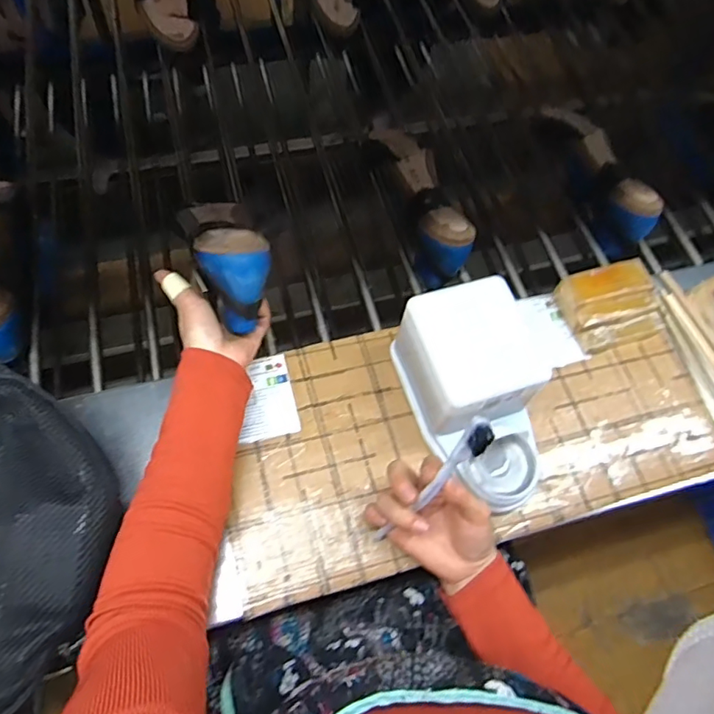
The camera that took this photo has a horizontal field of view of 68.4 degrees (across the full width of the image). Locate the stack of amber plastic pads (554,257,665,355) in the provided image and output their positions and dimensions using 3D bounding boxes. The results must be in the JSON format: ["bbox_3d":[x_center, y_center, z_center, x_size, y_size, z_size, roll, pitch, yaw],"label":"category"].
[{"bbox_3d":[0.278,-0.056,0.576,0.100,0.043,0.082,-17,66,-12],"label":"stack of amber plastic pads"}]

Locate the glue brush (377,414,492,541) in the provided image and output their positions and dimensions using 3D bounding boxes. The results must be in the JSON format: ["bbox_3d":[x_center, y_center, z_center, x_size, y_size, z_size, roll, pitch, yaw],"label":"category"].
[{"bbox_3d":[0.053,0.105,0.415,0.013,0.181,0.020,-20,62,-42],"label":"glue brush"}]

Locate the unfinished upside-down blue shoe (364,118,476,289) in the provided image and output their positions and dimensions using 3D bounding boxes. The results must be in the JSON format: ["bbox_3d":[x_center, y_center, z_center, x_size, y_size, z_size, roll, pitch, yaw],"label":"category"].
[{"bbox_3d":[0.077,-0.200,0.682,0.068,0.085,0.227,-17,66,-12],"label":"unfinished upside-down blue shoe"}]

